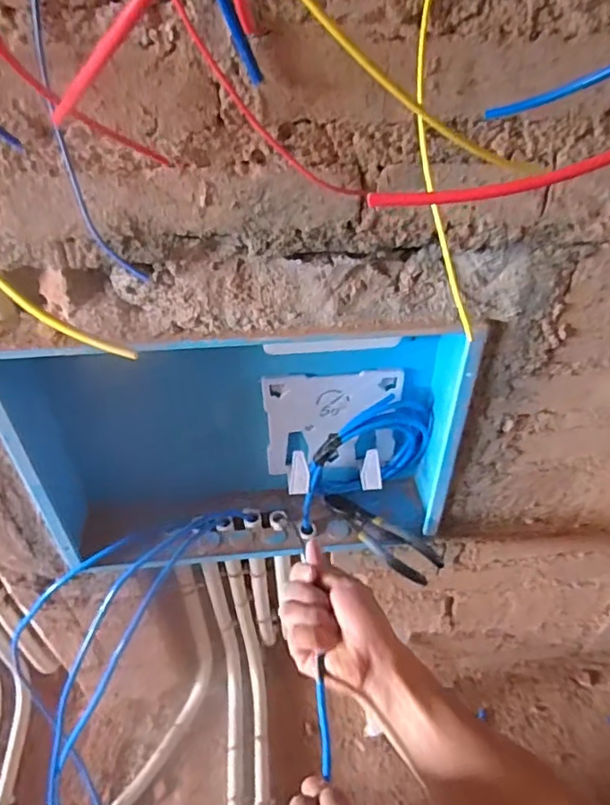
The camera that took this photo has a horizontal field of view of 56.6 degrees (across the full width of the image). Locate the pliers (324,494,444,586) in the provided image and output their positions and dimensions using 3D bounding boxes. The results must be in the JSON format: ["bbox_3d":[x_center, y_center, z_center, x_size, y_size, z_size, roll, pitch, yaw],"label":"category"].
[{"bbox_3d":[0.079,0.147,0.634,0.043,0.025,0.149,-34,52,-31],"label":"pliers"}]

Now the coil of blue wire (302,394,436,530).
[{"bbox_3d":[0.063,0.054,0.626,0.151,0.130,0.043,-16,44,-16],"label":"coil of blue wire"}]

